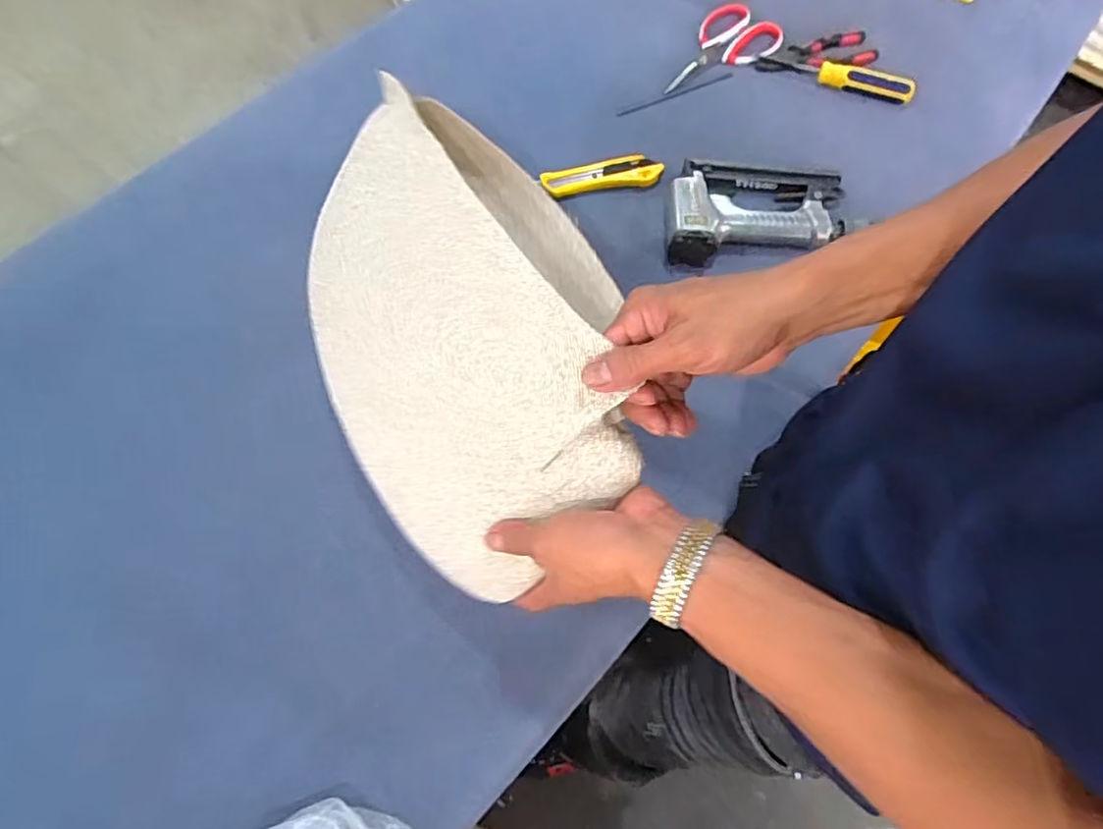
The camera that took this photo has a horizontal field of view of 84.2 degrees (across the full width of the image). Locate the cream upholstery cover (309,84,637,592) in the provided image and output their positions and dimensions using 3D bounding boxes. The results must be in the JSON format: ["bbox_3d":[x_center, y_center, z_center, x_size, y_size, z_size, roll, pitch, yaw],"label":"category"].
[{"bbox_3d":[-0.081,-0.066,0.510,0.266,0.104,0.399,-44,64,30],"label":"cream upholstery cover"}]

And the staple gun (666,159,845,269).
[{"bbox_3d":[0.225,-0.221,0.668,0.191,0.039,0.131,6,67,3],"label":"staple gun"}]

